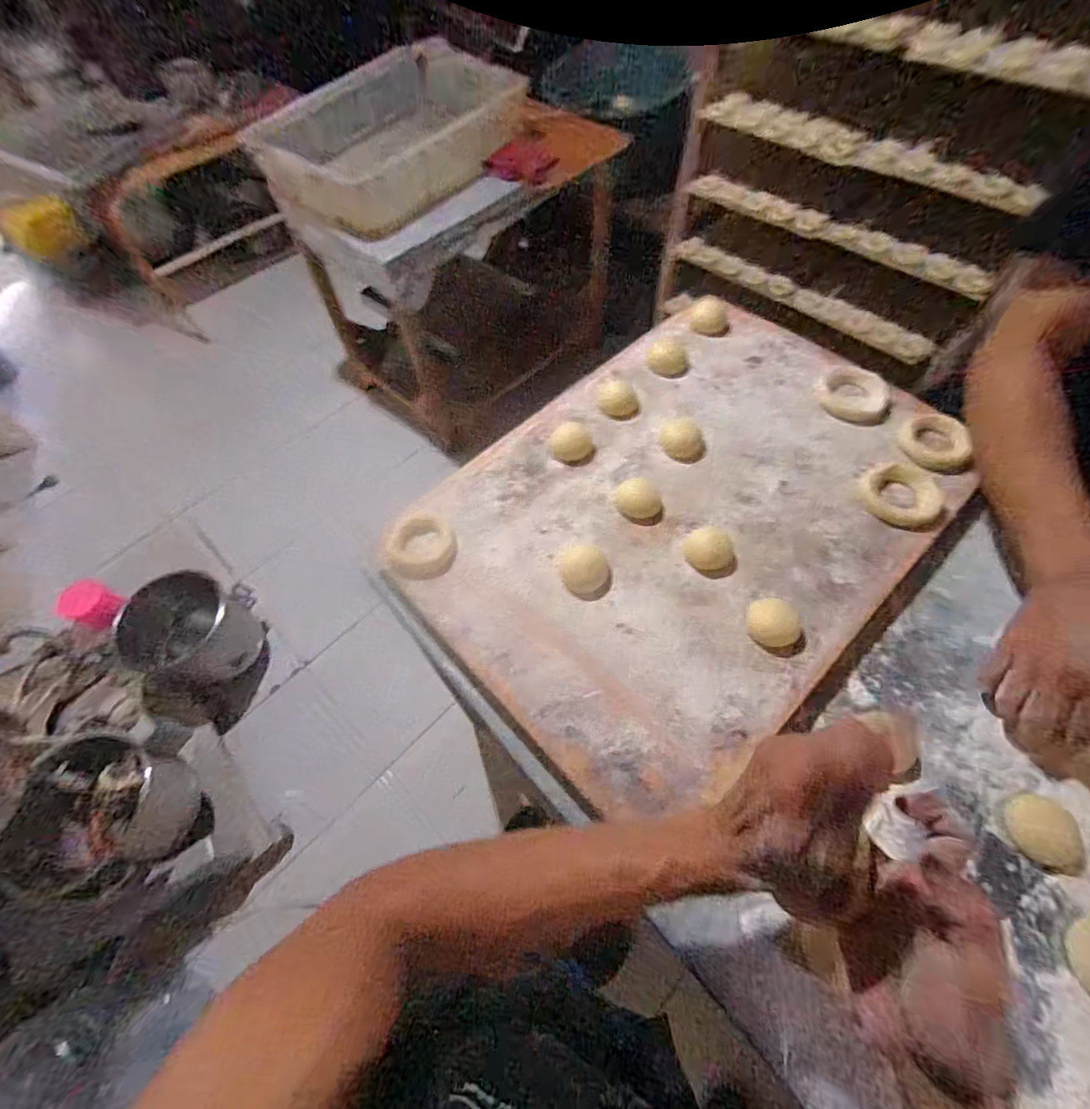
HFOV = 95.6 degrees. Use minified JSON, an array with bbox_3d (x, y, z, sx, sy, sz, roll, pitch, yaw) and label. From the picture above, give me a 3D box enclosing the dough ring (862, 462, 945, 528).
[{"bbox_3d":[0.385,-0.065,0.534,0.067,0.018,0.078,-26,63,-11],"label":"dough ring"}]

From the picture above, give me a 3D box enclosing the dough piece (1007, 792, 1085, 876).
[{"bbox_3d":[0.415,0.230,0.407,0.049,0.014,0.056,-6,61,-1],"label":"dough piece"}]

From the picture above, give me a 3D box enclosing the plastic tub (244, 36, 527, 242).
[{"bbox_3d":[-0.382,-1.145,1.346,0.431,0.169,0.698,33,67,19],"label":"plastic tub"}]

